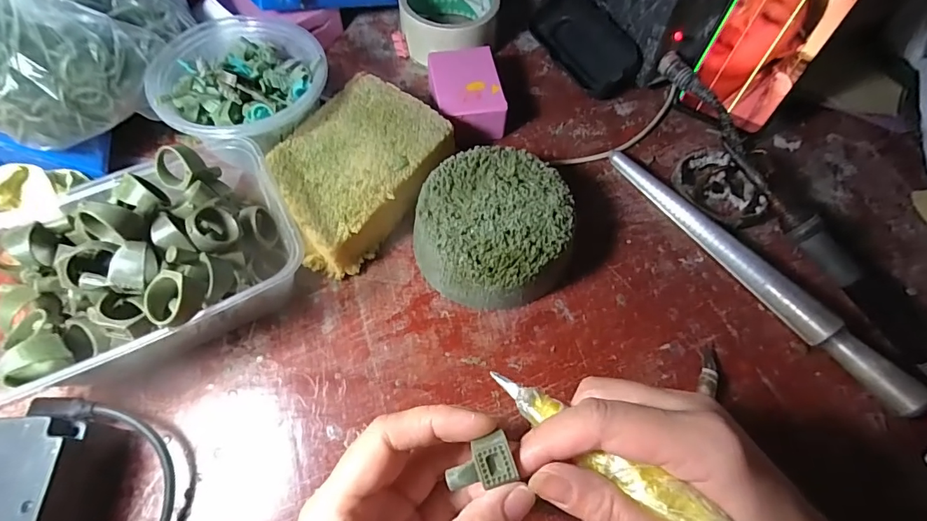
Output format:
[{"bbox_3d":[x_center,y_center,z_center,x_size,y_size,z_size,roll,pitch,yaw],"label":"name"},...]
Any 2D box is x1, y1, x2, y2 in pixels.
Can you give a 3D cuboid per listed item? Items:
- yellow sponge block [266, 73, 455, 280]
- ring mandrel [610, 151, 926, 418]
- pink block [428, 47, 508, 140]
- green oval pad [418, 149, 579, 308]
[{"bbox_3d":[-0.075,-0.059,0.323,0.093,0.044,0.131,34,67,15],"label":"yellow sponge block"},{"bbox_3d":[0.191,0.004,0.308,0.016,0.025,0.237,-36,69,-17],"label":"ring mandrel"},{"bbox_3d":[0.002,-0.134,0.369,0.053,0.034,0.075,-9,64,-6],"label":"pink block"},{"bbox_3d":[0.021,-0.023,0.306,0.104,0.044,0.104,0,63,-1],"label":"green oval pad"}]

